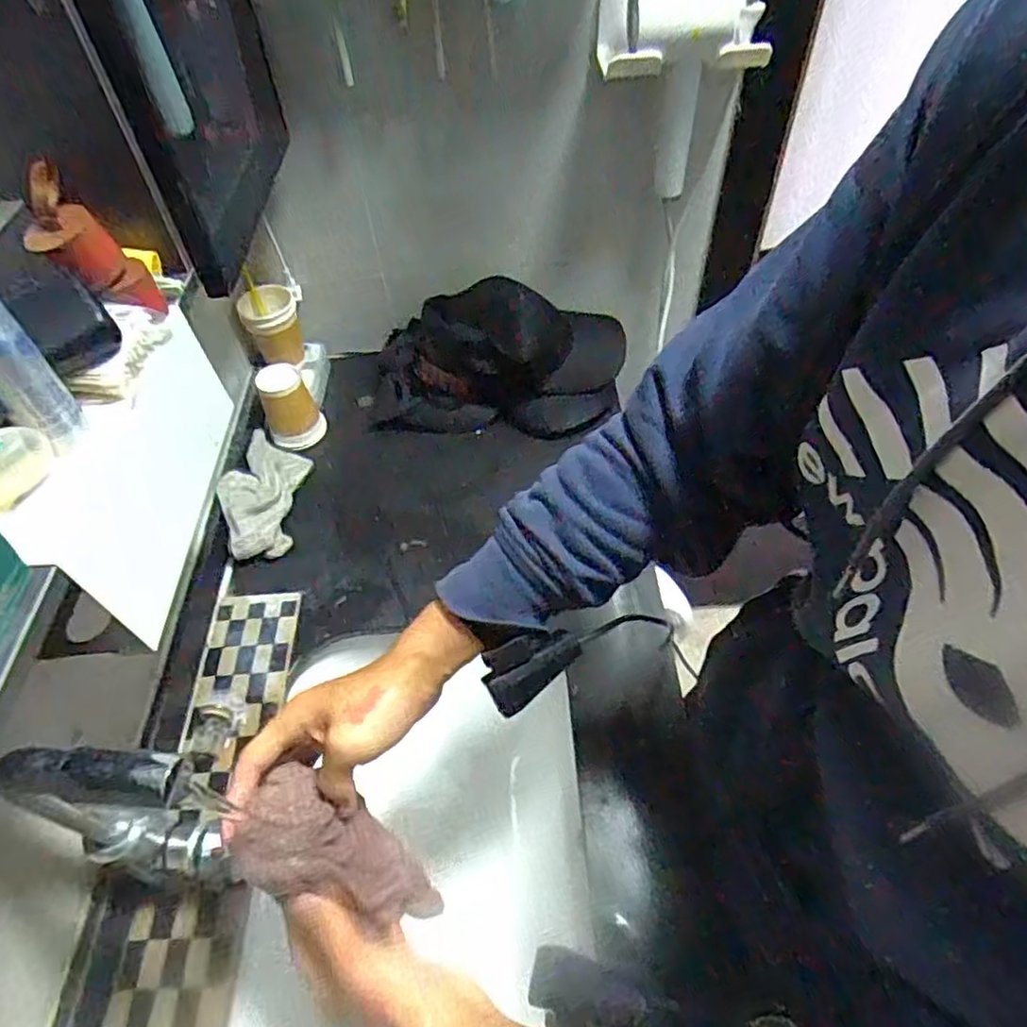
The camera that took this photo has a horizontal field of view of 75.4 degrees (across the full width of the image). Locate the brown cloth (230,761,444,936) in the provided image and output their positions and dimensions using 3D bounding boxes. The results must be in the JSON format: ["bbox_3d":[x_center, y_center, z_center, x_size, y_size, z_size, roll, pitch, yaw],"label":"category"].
[{"bbox_3d":[-0.112,0.248,0.474,0.041,0.181,0.071,-12,43,37],"label":"brown cloth"}]

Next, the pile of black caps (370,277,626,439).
[{"bbox_3d":[-0.024,-0.206,0.887,0.324,0.124,0.161,0,52,4],"label":"pile of black caps"}]

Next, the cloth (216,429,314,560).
[{"bbox_3d":[-0.304,-0.032,0.813,0.080,0.049,0.190,-4,52,0],"label":"cloth"}]

